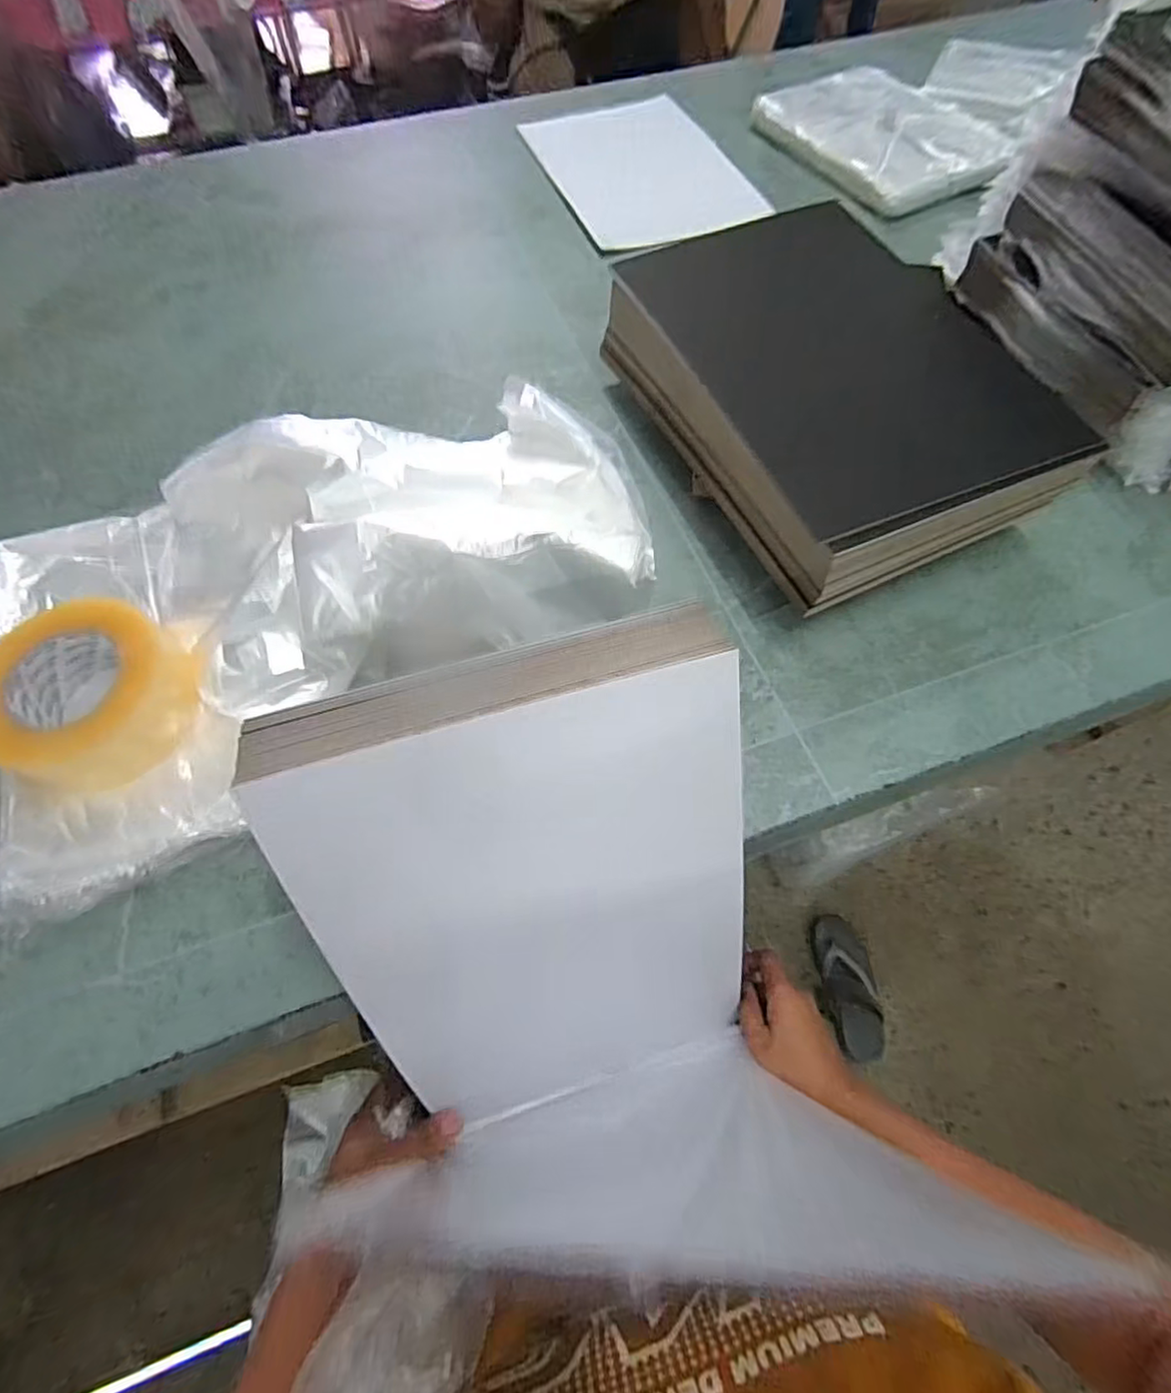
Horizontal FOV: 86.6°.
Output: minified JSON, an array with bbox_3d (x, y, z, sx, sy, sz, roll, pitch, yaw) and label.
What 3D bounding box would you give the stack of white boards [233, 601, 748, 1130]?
[{"bbox_3d":[-0.021,0.135,0.398,0.248,0.337,0.046,-15,30,-7],"label":"stack of white boards"}]

